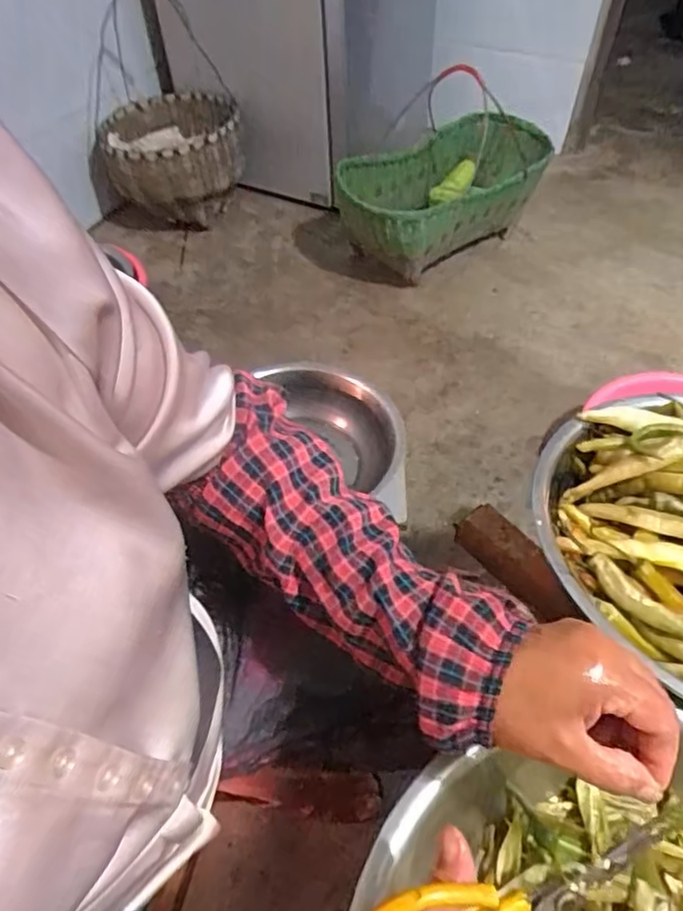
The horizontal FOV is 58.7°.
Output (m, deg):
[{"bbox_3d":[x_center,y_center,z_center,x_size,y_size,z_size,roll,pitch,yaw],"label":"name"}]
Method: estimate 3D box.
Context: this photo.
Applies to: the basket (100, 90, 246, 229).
[{"bbox_3d":[-0.432,-0.761,1.597,0.334,0.271,0.354,-9,52,-8],"label":"basket"}]

